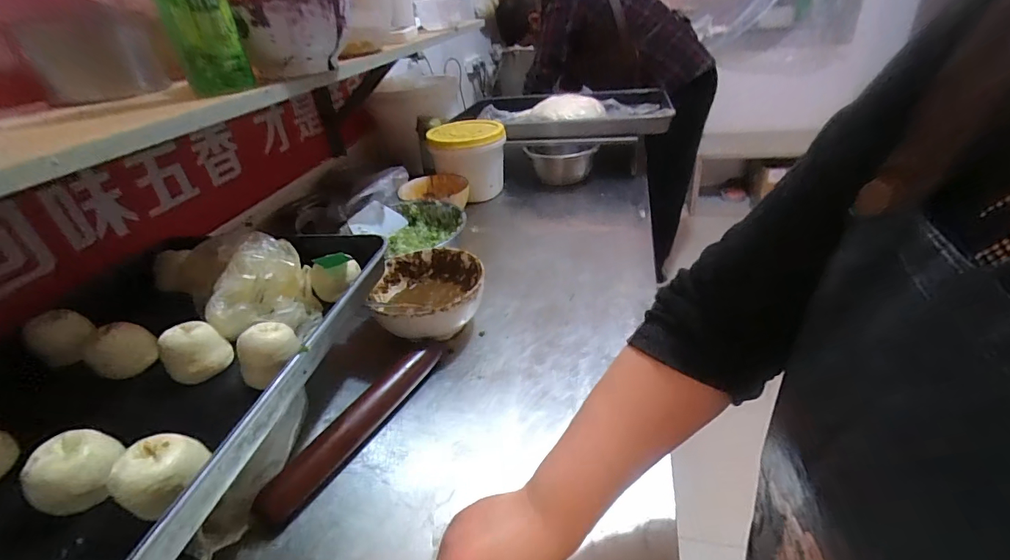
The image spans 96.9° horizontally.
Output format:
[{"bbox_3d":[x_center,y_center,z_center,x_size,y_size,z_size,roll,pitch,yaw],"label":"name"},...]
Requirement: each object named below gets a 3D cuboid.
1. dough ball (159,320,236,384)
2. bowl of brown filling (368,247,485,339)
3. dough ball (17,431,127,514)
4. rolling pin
[{"bbox_3d":[-0.327,0.073,0.476,0.052,0.048,0.062,23,43,38],"label":"dough ball"},{"bbox_3d":[-0.111,0.030,0.671,0.161,0.083,0.175,-3,33,2],"label":"bowl of brown filling"},{"bbox_3d":[-0.341,0.150,0.362,0.057,0.047,0.054,-16,34,-14],"label":"dough ball"},{"bbox_3d":[-0.168,0.163,0.518,0.033,0.036,0.252,19,39,31],"label":"rolling pin"}]

